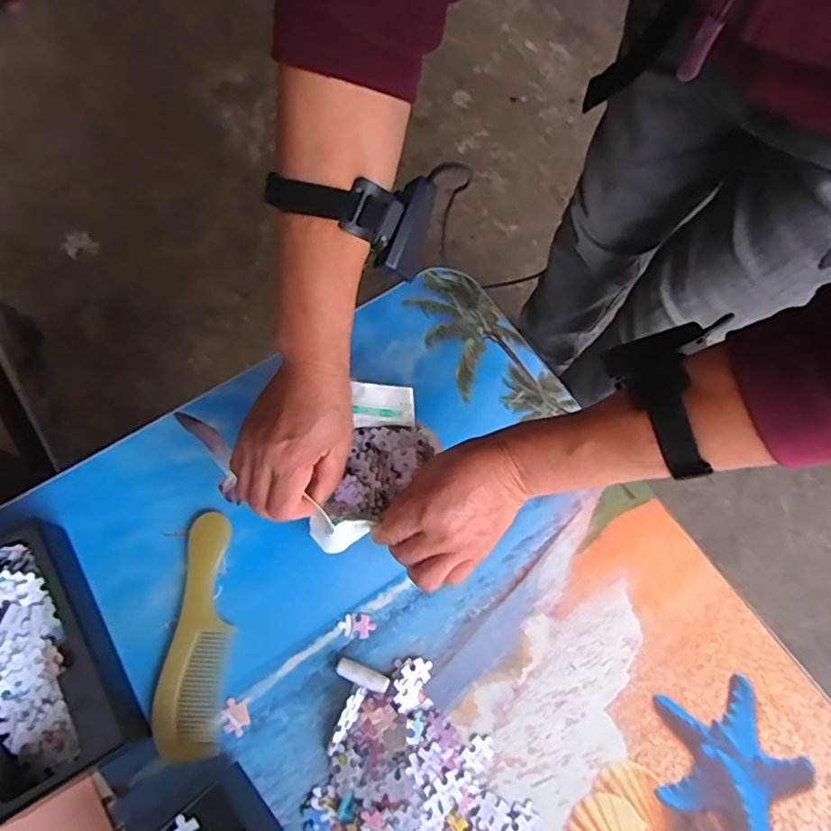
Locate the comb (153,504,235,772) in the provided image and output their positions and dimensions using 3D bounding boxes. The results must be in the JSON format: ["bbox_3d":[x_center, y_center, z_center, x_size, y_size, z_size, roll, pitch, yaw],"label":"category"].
[{"bbox_3d":[-0.173,0.172,0.464,0.045,0.010,0.183,2,68,-2],"label":"comb"}]

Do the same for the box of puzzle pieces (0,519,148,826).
[{"bbox_3d":[-0.283,0.181,0.428,0.108,0.055,0.179,-31,73,-14],"label":"box of puzzle pieces"}]

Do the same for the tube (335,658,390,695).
[{"bbox_3d":[-0.041,0.203,0.449,0.042,0.009,0.013,21,69,5],"label":"tube"}]

